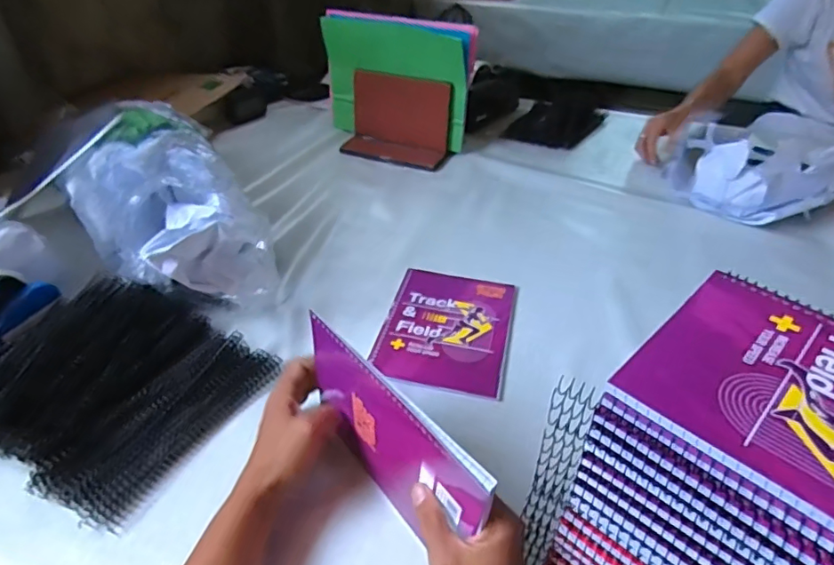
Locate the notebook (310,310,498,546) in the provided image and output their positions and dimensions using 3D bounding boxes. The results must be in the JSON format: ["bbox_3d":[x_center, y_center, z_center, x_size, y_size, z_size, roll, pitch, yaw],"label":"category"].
[{"bbox_3d":[-0.023,0.128,0.407,0.011,0.142,0.196,-27,46,-32],"label":"notebook"}]

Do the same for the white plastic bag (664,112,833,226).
[{"bbox_3d":[0.541,-0.183,0.851,0.234,0.115,0.159,22,44,27],"label":"white plastic bag"}]

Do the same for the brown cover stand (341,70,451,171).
[{"bbox_3d":[-0.043,-0.302,0.978,0.196,0.132,0.075,13,40,17],"label":"brown cover stand"}]

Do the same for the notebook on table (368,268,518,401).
[{"bbox_3d":[0.036,0.052,0.625,0.150,0.007,0.196,9,38,11],"label":"notebook on table"}]

